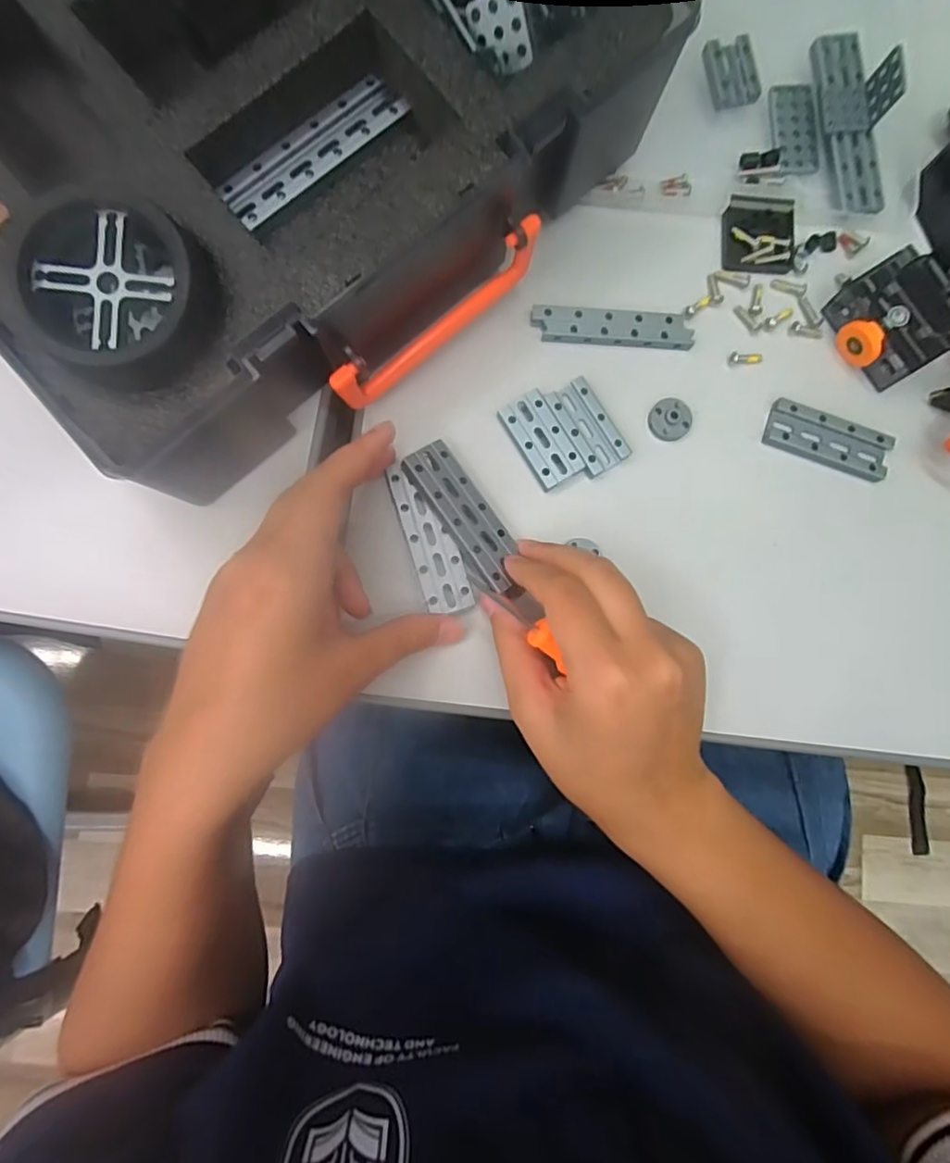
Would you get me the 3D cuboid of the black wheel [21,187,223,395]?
[{"bbox_3d":[-0.130,-0.107,0.211,0.061,0.023,0.063,0,84,-3],"label":"black wheel"}]

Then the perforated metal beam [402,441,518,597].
[{"bbox_3d":[-0.004,-0.032,0.277,0.026,0.009,0.077,-34,88,-4],"label":"perforated metal beam"}]

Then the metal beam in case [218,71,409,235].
[{"bbox_3d":[-0.072,-0.190,0.252,0.089,0.006,0.022,-42,87,-6],"label":"metal beam in case"}]

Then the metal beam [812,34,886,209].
[{"bbox_3d":[0.203,-0.250,0.309,0.028,0.010,0.095,-10,84,-4],"label":"metal beam"}]

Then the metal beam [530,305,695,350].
[{"bbox_3d":[0.072,-0.133,0.299,0.084,0.008,0.018,2,83,-3],"label":"metal beam"}]

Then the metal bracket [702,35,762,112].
[{"bbox_3d":[0.139,-0.276,0.307,0.029,0.009,0.034,-14,85,-4],"label":"metal bracket"}]

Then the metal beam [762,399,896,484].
[{"bbox_3d":[0.185,-0.073,0.298,0.064,0.010,0.025,19,83,-1],"label":"metal beam"}]

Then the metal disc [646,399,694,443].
[{"bbox_3d":[0.103,-0.086,0.296,0.024,0.008,0.022,0,84,-3],"label":"metal disc"}]

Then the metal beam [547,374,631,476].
[{"bbox_3d":[0.058,-0.080,0.292,0.025,0.008,0.047,-28,86,-6],"label":"metal beam"}]

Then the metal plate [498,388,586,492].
[{"bbox_3d":[0.034,-0.072,0.289,0.025,0.006,0.047,-29,86,-6],"label":"metal plate"}]

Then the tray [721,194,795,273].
[{"bbox_3d":[0.154,-0.190,0.309,0.038,0.006,0.041,-3,84,-3],"label":"tray"}]

